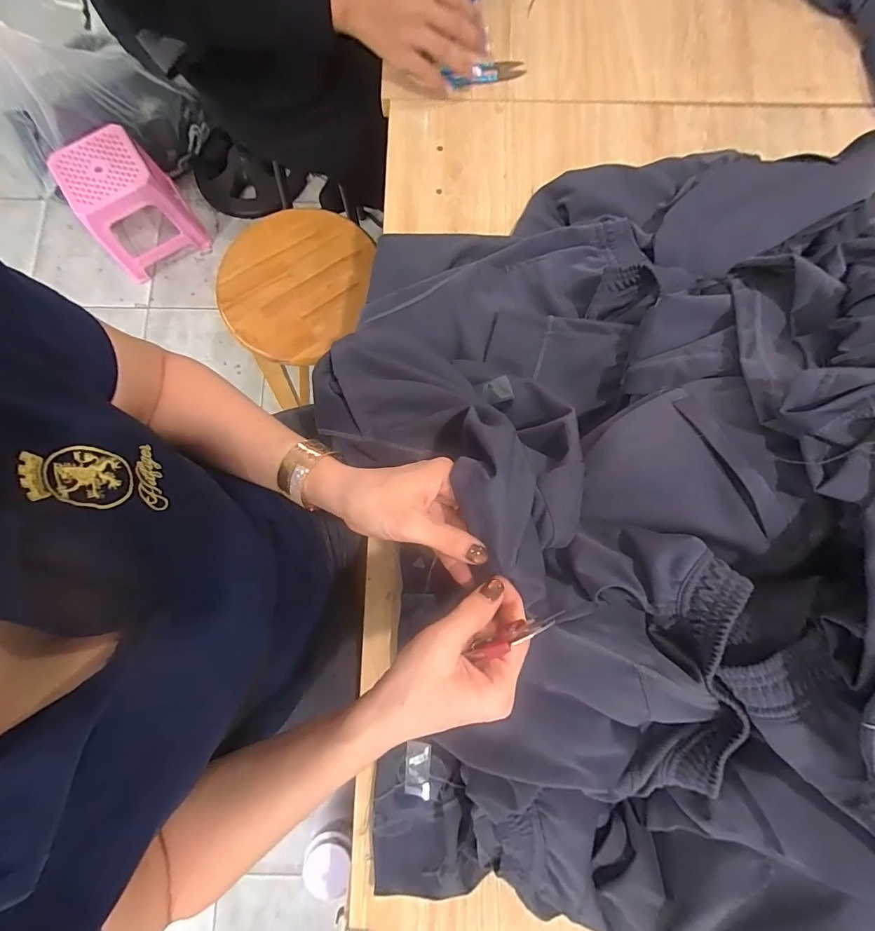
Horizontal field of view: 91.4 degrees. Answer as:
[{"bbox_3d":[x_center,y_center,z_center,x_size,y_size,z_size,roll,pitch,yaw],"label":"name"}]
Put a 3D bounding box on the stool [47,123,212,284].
[{"bbox_3d":[-0.908,-0.774,1.266,0.271,0.252,0.250,-37,82,-6],"label":"stool"}]

